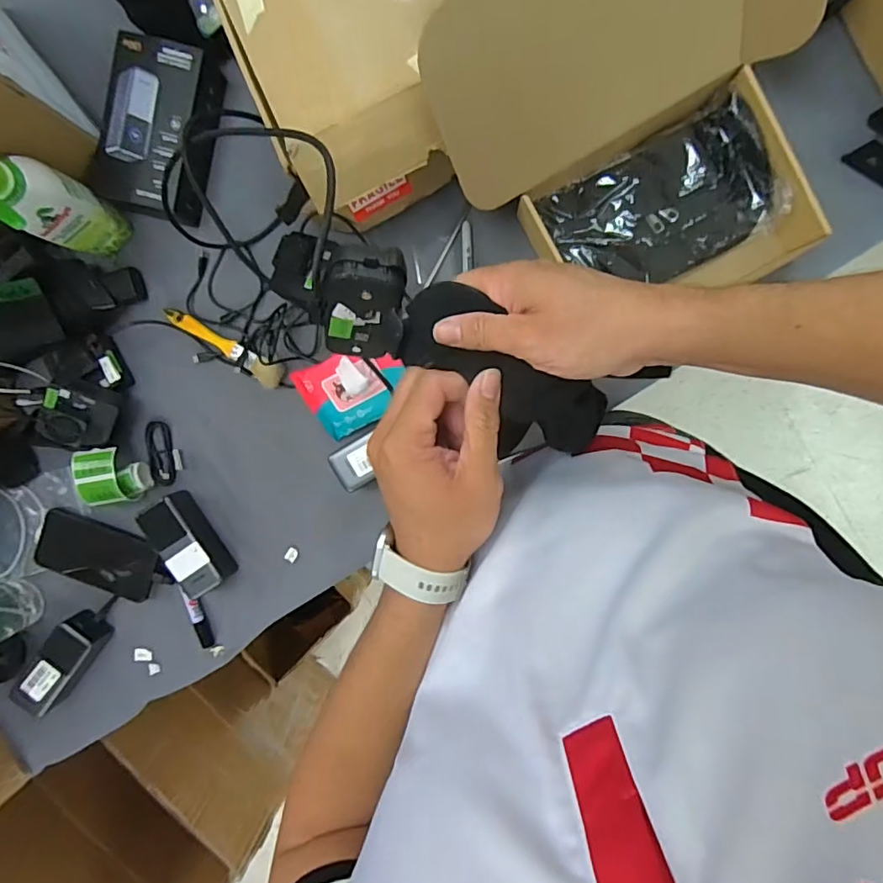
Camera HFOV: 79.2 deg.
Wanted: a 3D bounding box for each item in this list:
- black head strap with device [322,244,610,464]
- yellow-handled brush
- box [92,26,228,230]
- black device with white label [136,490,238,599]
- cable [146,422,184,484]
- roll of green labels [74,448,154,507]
[{"bbox_3d":[0.011,-0.052,0.359,0.206,0.085,0.082,32,96,9],"label":"black head strap with device"},{"bbox_3d":[-0.271,-0.119,0.662,0.164,0.021,0.033,32,96,-1],"label":"yellow-handled brush"},{"bbox_3d":[-0.328,-0.358,0.620,0.119,0.056,0.186,11,96,1],"label":"box"},{"bbox_3d":[-0.323,0.131,0.675,0.062,0.057,0.128,-38,93,5],"label":"black device with white label"},{"bbox_3d":[-0.361,0.015,0.692,0.040,0.008,0.083,-7,95,3],"label":"cable"},{"bbox_3d":[-0.414,0.043,0.671,0.074,0.051,0.068,-5,95,3],"label":"roll of green labels"}]

